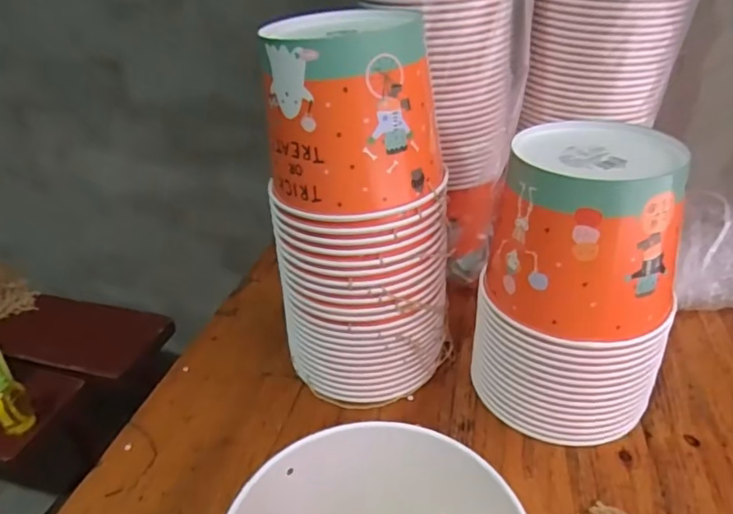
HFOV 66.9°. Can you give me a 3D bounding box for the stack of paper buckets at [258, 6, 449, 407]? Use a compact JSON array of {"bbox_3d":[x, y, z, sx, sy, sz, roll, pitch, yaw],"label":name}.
[{"bbox_3d":[-0.011,-0.029,0.495,0.127,0.331,0.122,-26,39,-32],"label":"stack of paper buckets"}]

